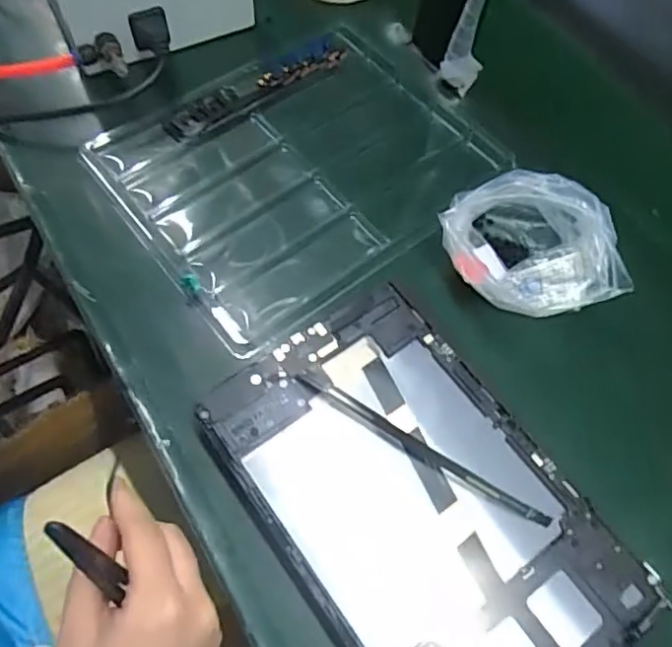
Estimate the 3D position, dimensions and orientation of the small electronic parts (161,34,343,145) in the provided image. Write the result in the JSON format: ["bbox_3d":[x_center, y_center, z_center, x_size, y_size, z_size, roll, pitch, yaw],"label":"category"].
[{"bbox_3d":[-0.070,-0.204,0.508,0.172,0.012,0.041,-37,66,-22],"label":"small electronic parts"}]

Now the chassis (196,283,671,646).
[{"bbox_3d":[0.045,0.098,0.327,0.149,0.015,0.238,-34,69,-17],"label":"chassis"}]

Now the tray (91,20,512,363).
[{"bbox_3d":[-0.030,-0.129,0.465,0.268,0.011,0.227,-36,70,-18],"label":"tray"}]

